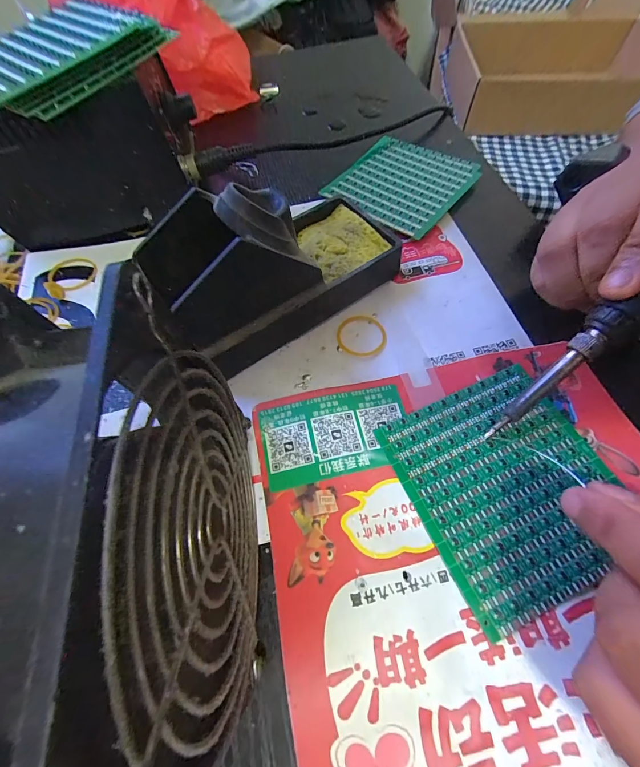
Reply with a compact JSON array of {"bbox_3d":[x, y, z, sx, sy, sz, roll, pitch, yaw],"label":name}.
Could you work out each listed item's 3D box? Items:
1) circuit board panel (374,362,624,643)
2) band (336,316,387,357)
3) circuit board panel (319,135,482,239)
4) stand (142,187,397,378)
[{"bbox_3d":[0.092,0.048,0.159,0.092,0.004,0.099,-22,64,-9],"label":"circuit board panel"},{"bbox_3d":[0.026,-0.032,0.207,0.031,0.004,0.032,-9,63,-3],"label":"band"},{"bbox_3d":[0.069,-0.168,0.271,0.095,0.009,0.105,35,69,18],"label":"circuit board panel"},{"bbox_3d":[-0.024,-0.075,0.189,0.146,0.078,0.070,-39,68,-17],"label":"stand"}]

